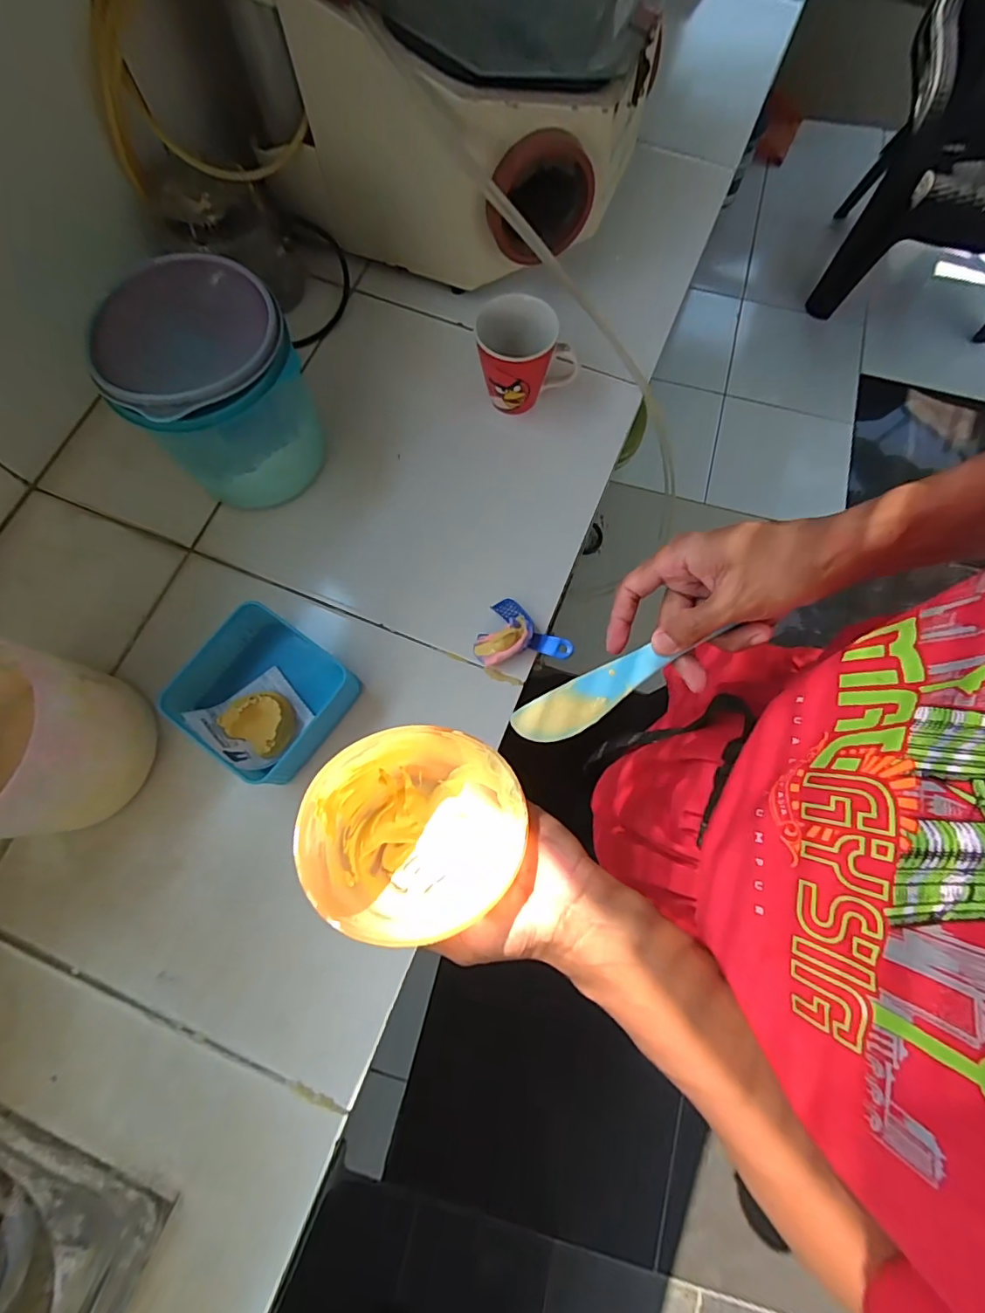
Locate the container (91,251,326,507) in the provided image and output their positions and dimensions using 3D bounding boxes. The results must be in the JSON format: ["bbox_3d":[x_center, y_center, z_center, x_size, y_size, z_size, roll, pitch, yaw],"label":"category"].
[{"bbox_3d":[-0.262,-0.257,0.523,0.157,0.169,0.163,-20,75,-4],"label":"container"}]

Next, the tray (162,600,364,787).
[{"bbox_3d":[-0.218,0.036,0.501,0.137,0.054,0.133,34,78,9],"label":"tray"}]

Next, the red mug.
[{"bbox_3d":[0.038,-0.327,0.575,0.109,0.099,0.076,6,75,3],"label":"red mug"}]

